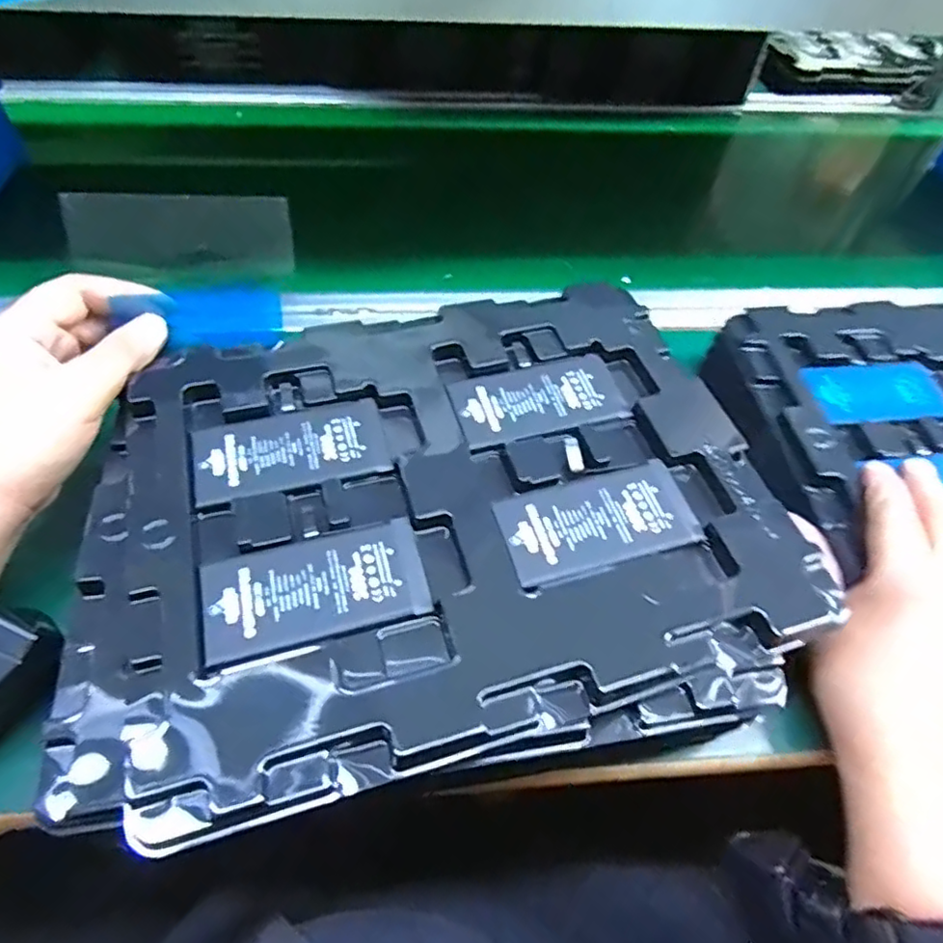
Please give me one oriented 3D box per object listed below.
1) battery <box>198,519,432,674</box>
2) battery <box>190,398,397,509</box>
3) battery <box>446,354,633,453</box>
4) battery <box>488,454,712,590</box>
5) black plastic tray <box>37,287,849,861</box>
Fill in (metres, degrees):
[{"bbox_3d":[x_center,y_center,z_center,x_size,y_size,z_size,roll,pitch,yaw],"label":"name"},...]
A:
[{"bbox_3d":[-0.062,0.047,0.242,0.085,0.007,0.045,-14,57,-13],"label":"battery"},{"bbox_3d":[-0.083,-0.010,0.281,0.086,0.008,0.043,-14,57,-13],"label":"battery"},{"bbox_3d":[0.034,-0.037,0.308,0.085,0.008,0.045,-13,57,-12],"label":"battery"},{"bbox_3d":[0.055,0.021,0.268,0.084,0.006,0.046,-12,56,-12],"label":"battery"},{"bbox_3d":[-0.016,0.014,0.272,0.291,0.037,0.221,-9,50,-10],"label":"black plastic tray"}]

